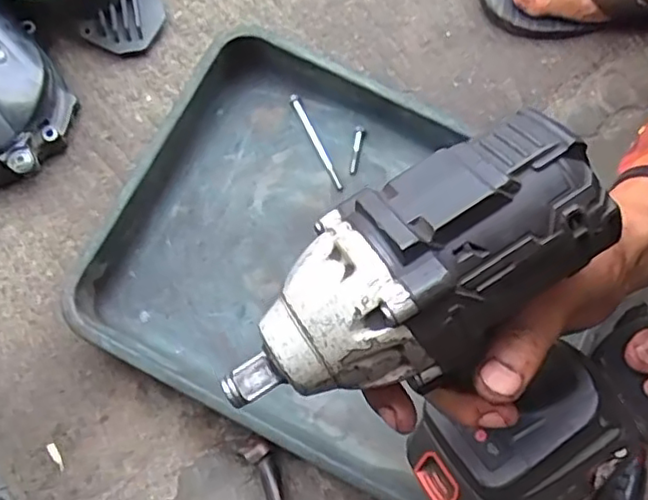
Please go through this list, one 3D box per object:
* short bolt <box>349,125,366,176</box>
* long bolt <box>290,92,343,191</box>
[{"bbox_3d":[0.027,-0.083,0.526,0.008,0.004,0.042,10,82,2],"label":"short bolt"},{"bbox_3d":[-0.006,-0.090,0.527,0.007,0.009,0.089,-26,83,-3],"label":"long bolt"}]

